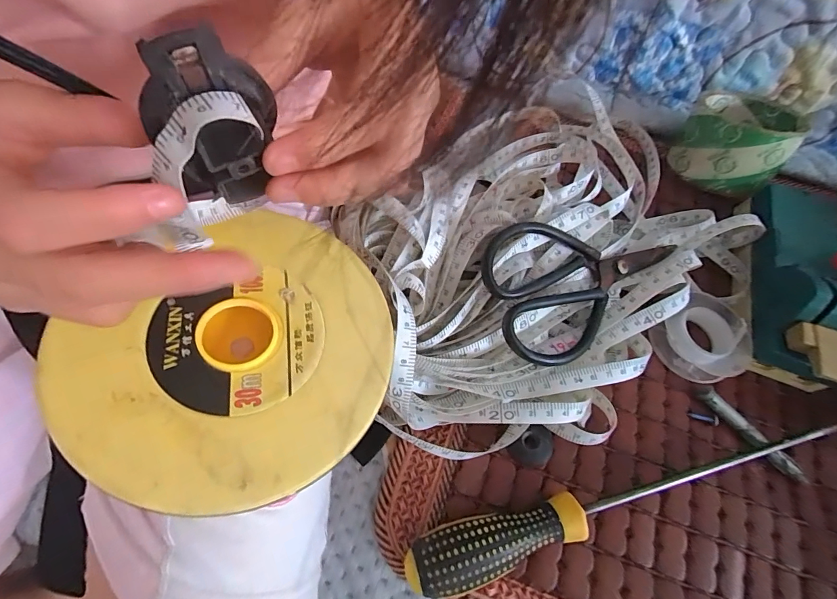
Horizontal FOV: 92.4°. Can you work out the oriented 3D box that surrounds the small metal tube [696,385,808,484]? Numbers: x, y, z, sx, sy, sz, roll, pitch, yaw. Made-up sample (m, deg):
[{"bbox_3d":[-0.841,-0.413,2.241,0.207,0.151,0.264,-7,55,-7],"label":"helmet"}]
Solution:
[{"bbox_3d":[0.226,0.091,0.272,0.011,0.007,0.076,-35,70,-18],"label":"small metal tube"}]

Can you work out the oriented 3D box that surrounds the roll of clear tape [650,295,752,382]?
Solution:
[{"bbox_3d":[0.214,0.029,0.298,0.067,0.020,0.057,-25,68,-15],"label":"roll of clear tape"}]

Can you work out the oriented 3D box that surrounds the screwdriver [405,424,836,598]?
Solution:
[{"bbox_3d":[0.127,0.112,0.238,0.278,0.029,0.028,-15,65,-10],"label":"screwdriver"}]

